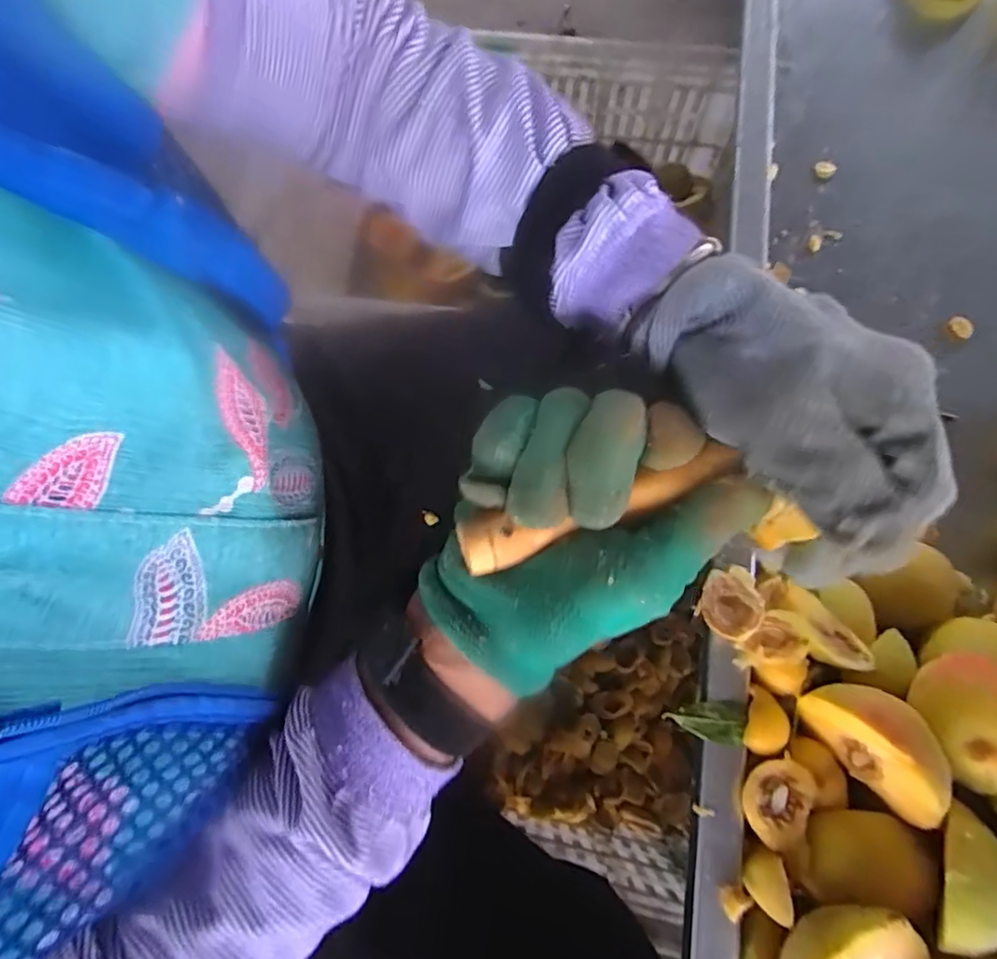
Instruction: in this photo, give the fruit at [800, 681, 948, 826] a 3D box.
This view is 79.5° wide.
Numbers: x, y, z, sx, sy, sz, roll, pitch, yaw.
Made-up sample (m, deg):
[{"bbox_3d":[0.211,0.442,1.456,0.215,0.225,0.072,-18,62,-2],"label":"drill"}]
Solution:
[{"bbox_3d":[0.173,0.116,0.265,0.030,0.051,0.064,-39,76,-9],"label":"fruit"}]

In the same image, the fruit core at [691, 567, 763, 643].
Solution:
[{"bbox_3d":[0.117,0.061,0.301,0.029,0.017,0.037,25,76,9],"label":"fruit core"}]

